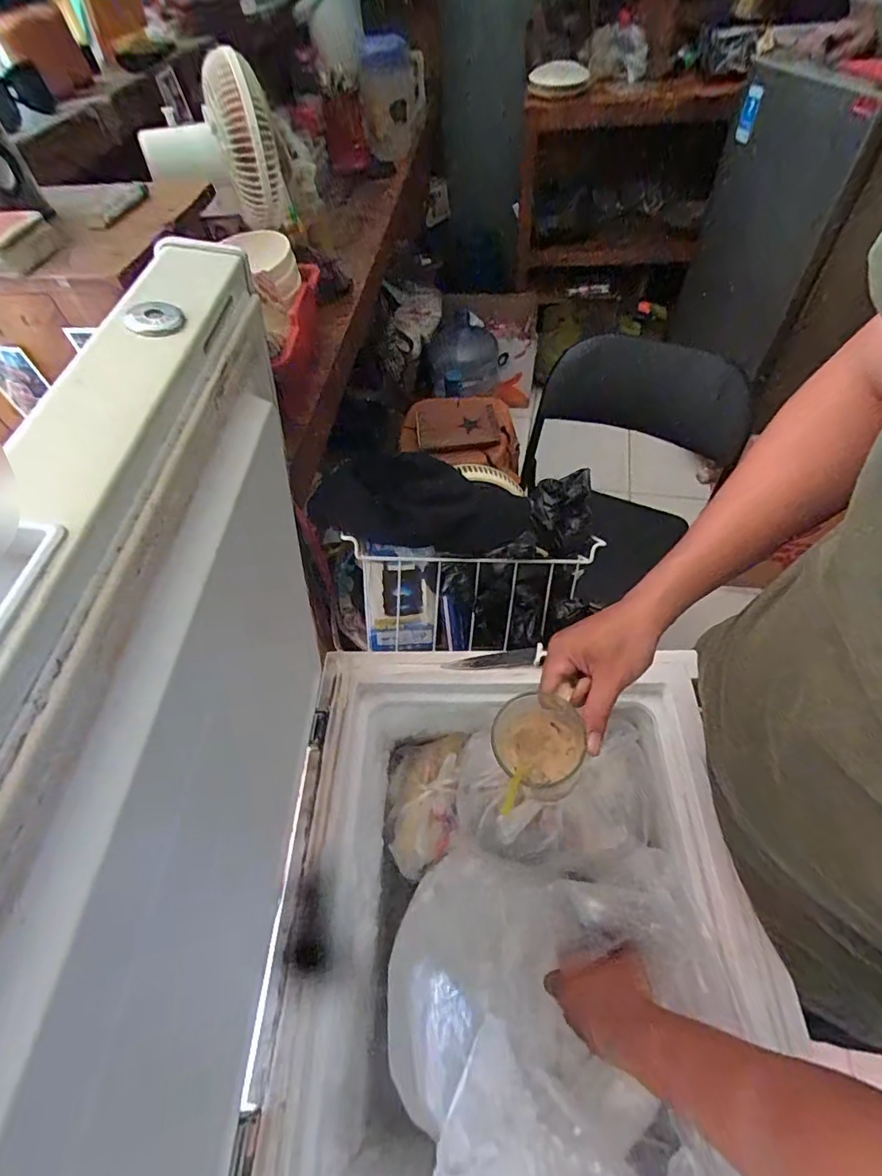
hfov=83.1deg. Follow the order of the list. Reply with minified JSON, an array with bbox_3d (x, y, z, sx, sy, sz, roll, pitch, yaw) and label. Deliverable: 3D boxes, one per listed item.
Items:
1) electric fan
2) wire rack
[{"bbox_3d":[-0.378,-0.722,0.818,0.210,0.221,0.271,-17,57,-7],"label":"electric fan"},{"bbox_3d":[0.044,0.036,0.712,0.358,0.221,0.076,1,31,-9],"label":"wire rack"}]

